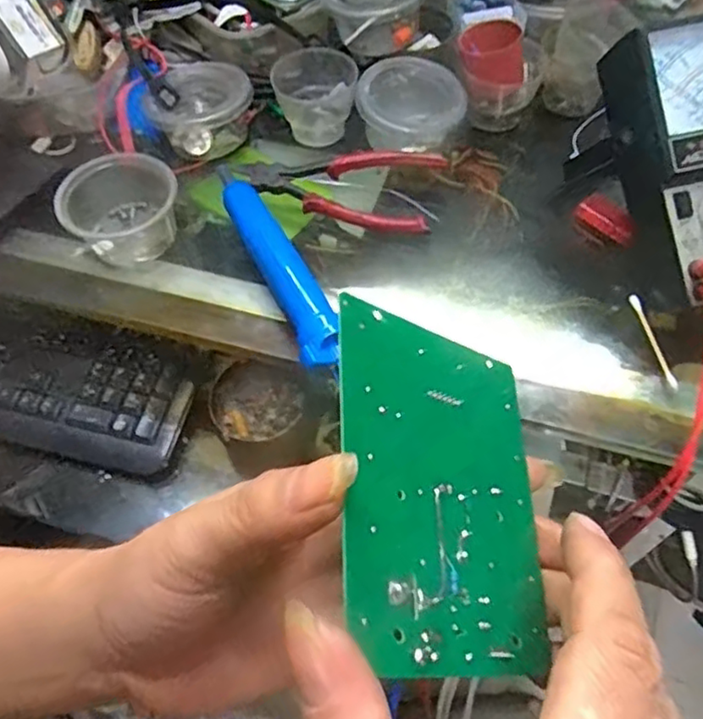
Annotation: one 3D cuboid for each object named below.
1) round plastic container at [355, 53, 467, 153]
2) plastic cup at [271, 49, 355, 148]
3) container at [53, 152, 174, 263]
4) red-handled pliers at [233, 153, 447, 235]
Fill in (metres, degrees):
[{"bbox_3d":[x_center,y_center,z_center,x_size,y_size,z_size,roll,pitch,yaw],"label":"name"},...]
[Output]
[{"bbox_3d":[0.043,-0.191,0.503,0.074,0.045,0.074,0,81,-1],"label":"round plastic container"},{"bbox_3d":[-0.028,-0.204,0.514,0.061,0.045,0.057,-1,58,1],"label":"plastic cup"},{"bbox_3d":[-0.159,-0.102,0.455,0.081,0.042,0.067,-22,60,-12],"label":"container"},{"bbox_3d":[-0.011,-0.127,0.470,0.142,0.014,0.068,12,67,10],"label":"red-handled pliers"}]

